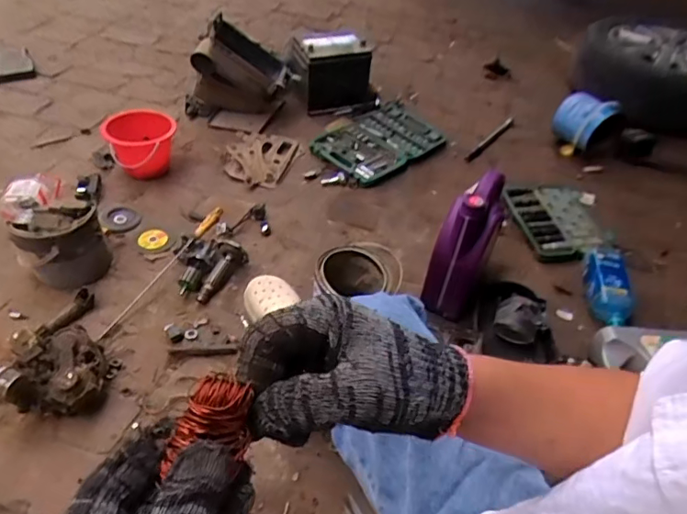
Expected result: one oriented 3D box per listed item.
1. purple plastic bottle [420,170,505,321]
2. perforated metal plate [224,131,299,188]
[{"bbox_3d":[0.246,-0.023,1.066,0.102,0.284,0.154,19,45,12],"label":"purple plastic bottle"},{"bbox_3d":[-0.236,-0.290,1.458,0.175,0.061,0.216,14,49,6],"label":"perforated metal plate"}]

